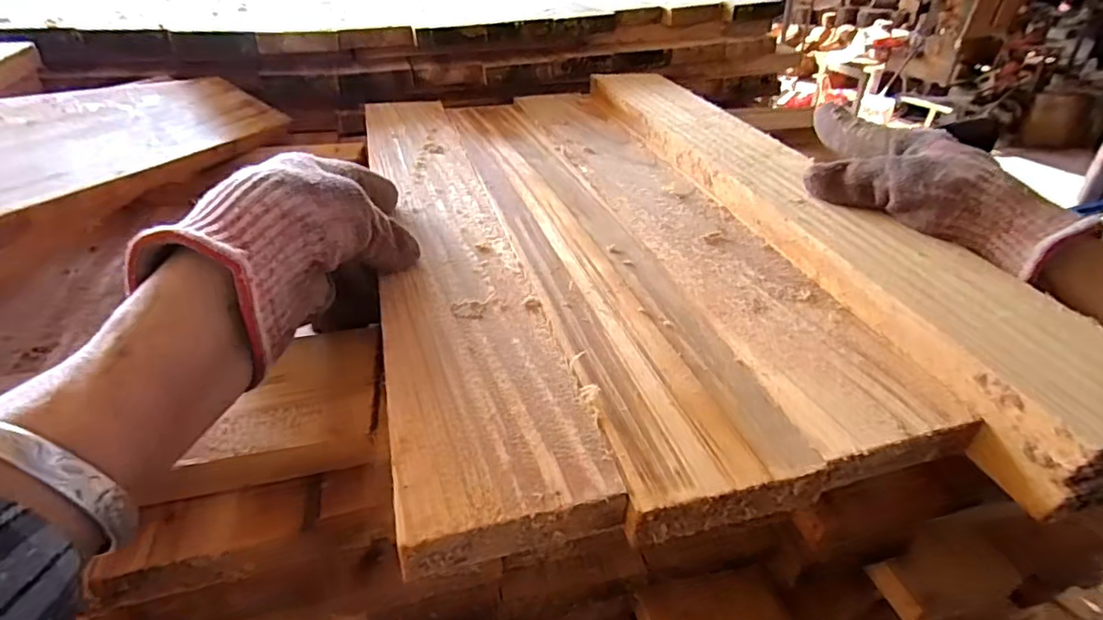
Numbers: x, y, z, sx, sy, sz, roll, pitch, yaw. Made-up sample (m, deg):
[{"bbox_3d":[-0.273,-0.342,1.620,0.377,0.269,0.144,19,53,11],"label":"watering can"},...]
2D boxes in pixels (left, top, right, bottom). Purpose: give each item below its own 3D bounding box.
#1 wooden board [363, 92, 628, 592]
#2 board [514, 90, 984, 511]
[{"bbox_3d":[-0.071,-0.055,0.360,0.074,0.015,0.461,-8,36,-14],"label":"wooden board"},{"bbox_3d":[0.063,-0.078,0.397,0.095,0.014,0.480,-7,37,-13],"label":"board"}]

